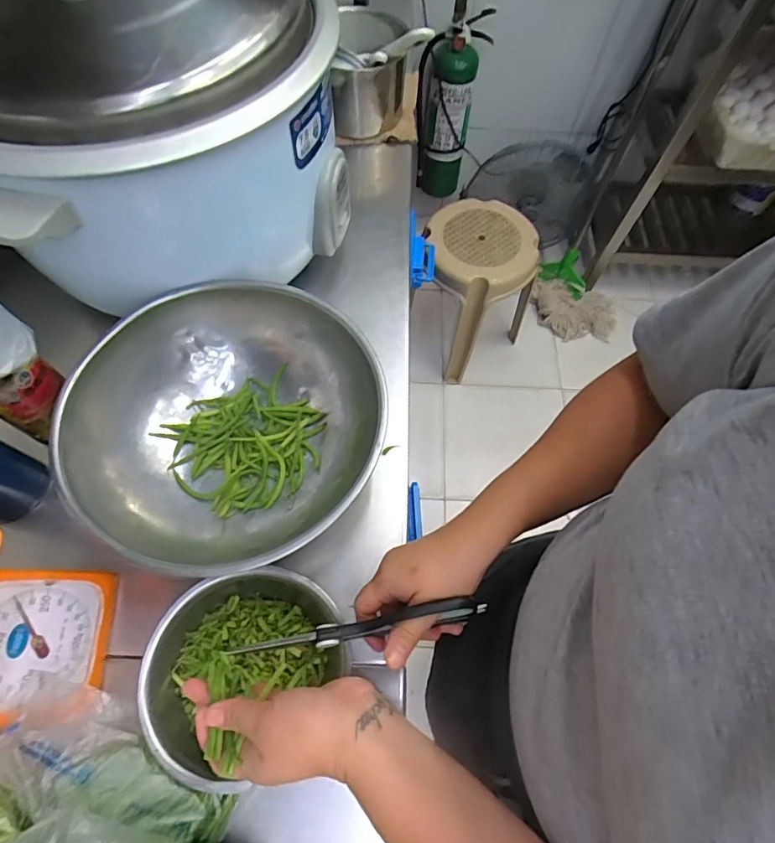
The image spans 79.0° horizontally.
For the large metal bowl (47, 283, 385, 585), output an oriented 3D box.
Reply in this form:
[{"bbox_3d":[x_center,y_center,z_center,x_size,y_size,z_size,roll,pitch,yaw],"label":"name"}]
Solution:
[{"bbox_3d":[-0.158,0.010,0.505,0.295,0.123,0.295,1,64,-1],"label":"large metal bowl"}]

